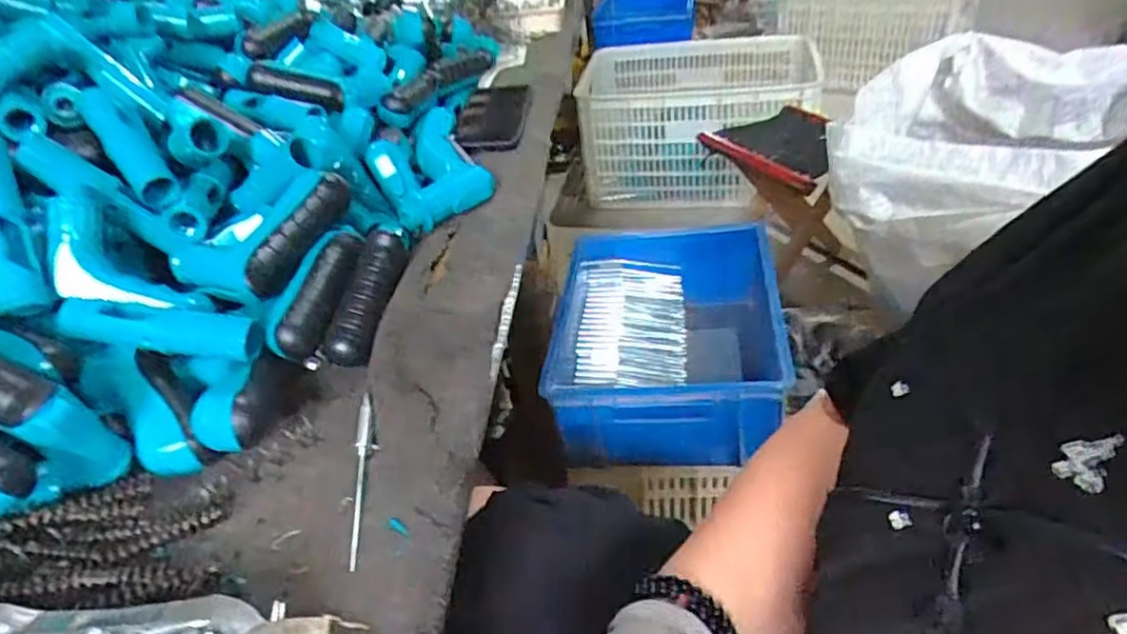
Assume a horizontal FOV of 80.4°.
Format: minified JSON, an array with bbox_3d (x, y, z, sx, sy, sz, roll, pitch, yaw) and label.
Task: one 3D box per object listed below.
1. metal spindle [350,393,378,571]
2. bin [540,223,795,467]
[{"bbox_3d":[-0.120,0.092,0.400,0.013,0.014,0.120,-11,36,-5],"label":"metal spindle"},{"bbox_3d":[0.136,0.033,0.857,0.282,0.145,0.352,1,37,11],"label":"bin"}]

